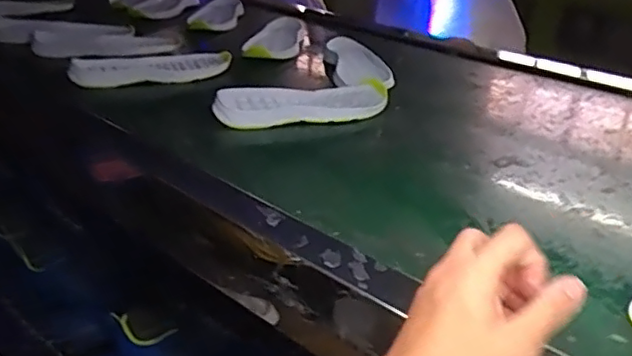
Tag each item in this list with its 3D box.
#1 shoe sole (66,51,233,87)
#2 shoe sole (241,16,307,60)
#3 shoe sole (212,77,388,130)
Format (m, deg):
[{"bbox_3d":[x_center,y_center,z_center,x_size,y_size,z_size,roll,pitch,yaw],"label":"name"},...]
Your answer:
[{"bbox_3d":[-0.239,-0.158,0.923,0.223,0.030,0.081,-9,27,-22],"label":"shoe sole"},{"bbox_3d":[-0.069,-0.245,1.115,0.091,0.036,0.204,6,27,5],"label":"shoe sole"},{"bbox_3d":[-0.015,-0.094,0.800,0.225,0.034,0.079,-7,27,-17],"label":"shoe sole"}]

